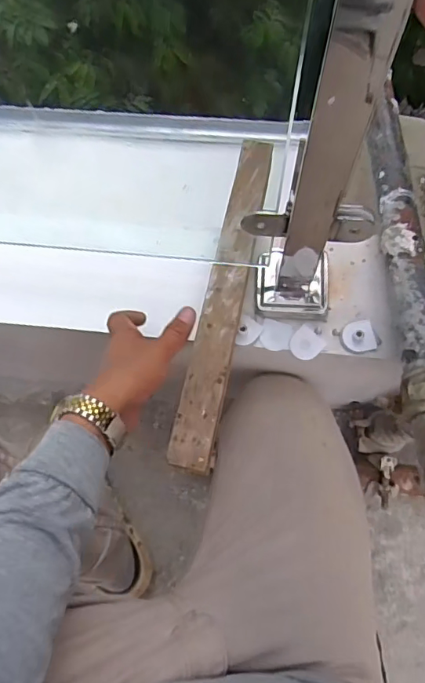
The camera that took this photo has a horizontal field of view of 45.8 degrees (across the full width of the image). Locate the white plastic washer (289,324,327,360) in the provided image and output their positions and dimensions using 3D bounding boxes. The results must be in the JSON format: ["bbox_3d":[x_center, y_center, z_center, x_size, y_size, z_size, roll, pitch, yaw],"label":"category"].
[{"bbox_3d":[0.109,0.004,0.583,0.036,0.004,0.036,39,84,17],"label":"white plastic washer"}]

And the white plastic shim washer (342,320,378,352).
[{"bbox_3d":[0.169,-0.006,0.582,0.037,0.005,0.035,-10,71,-2],"label":"white plastic shim washer"}]

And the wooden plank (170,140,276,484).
[{"bbox_3d":[0.014,-0.054,0.551,0.045,0.017,0.382,10,72,5],"label":"wooden plank"}]

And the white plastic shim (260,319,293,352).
[{"bbox_3d":[0.074,-0.006,0.589,0.034,0.004,0.037,12,72,6],"label":"white plastic shim"}]

